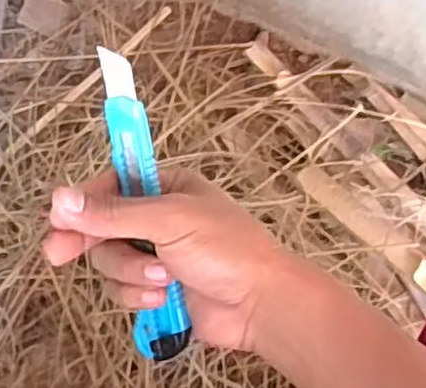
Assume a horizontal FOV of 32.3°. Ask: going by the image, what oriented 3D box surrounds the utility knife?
[{"bbox_3d":[-0.037,0.010,0.381,0.026,0.019,0.164,-10,104,-8],"label":"utility knife"}]

